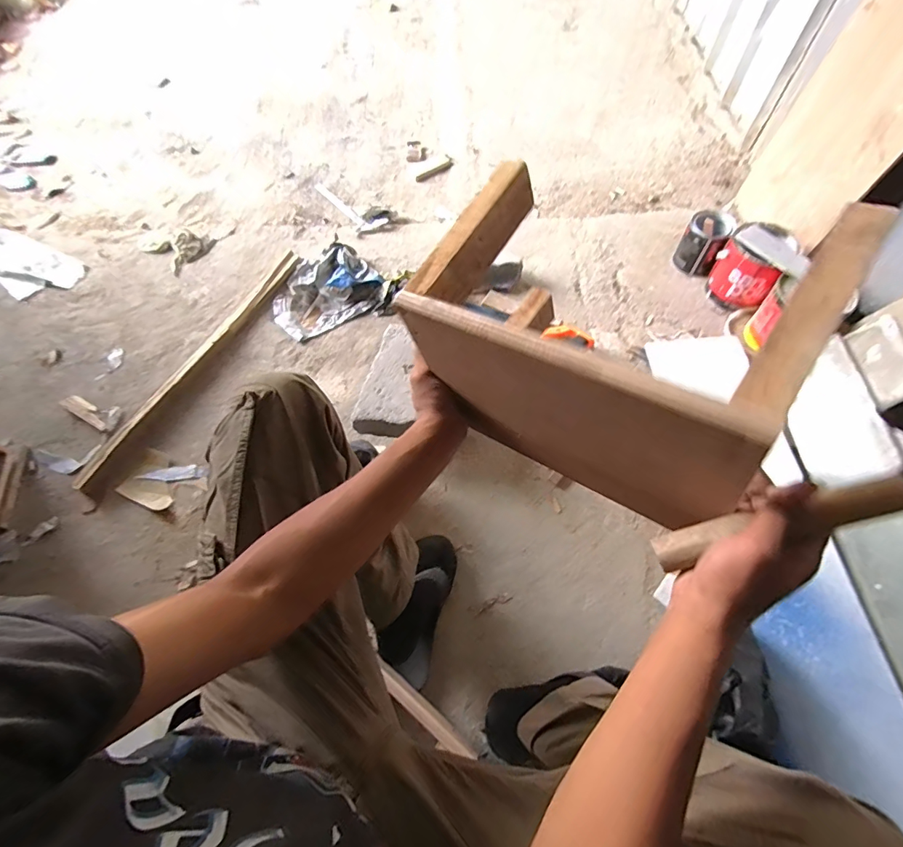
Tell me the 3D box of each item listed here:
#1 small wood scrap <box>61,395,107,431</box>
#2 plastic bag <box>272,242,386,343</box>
[{"bbox_3d":[-0.882,-0.030,1.063,0.135,0.023,0.042,25,66,14],"label":"small wood scrap"},{"bbox_3d":[-0.355,-0.378,1.223,0.302,0.064,0.260,-28,65,-12],"label":"plastic bag"}]

